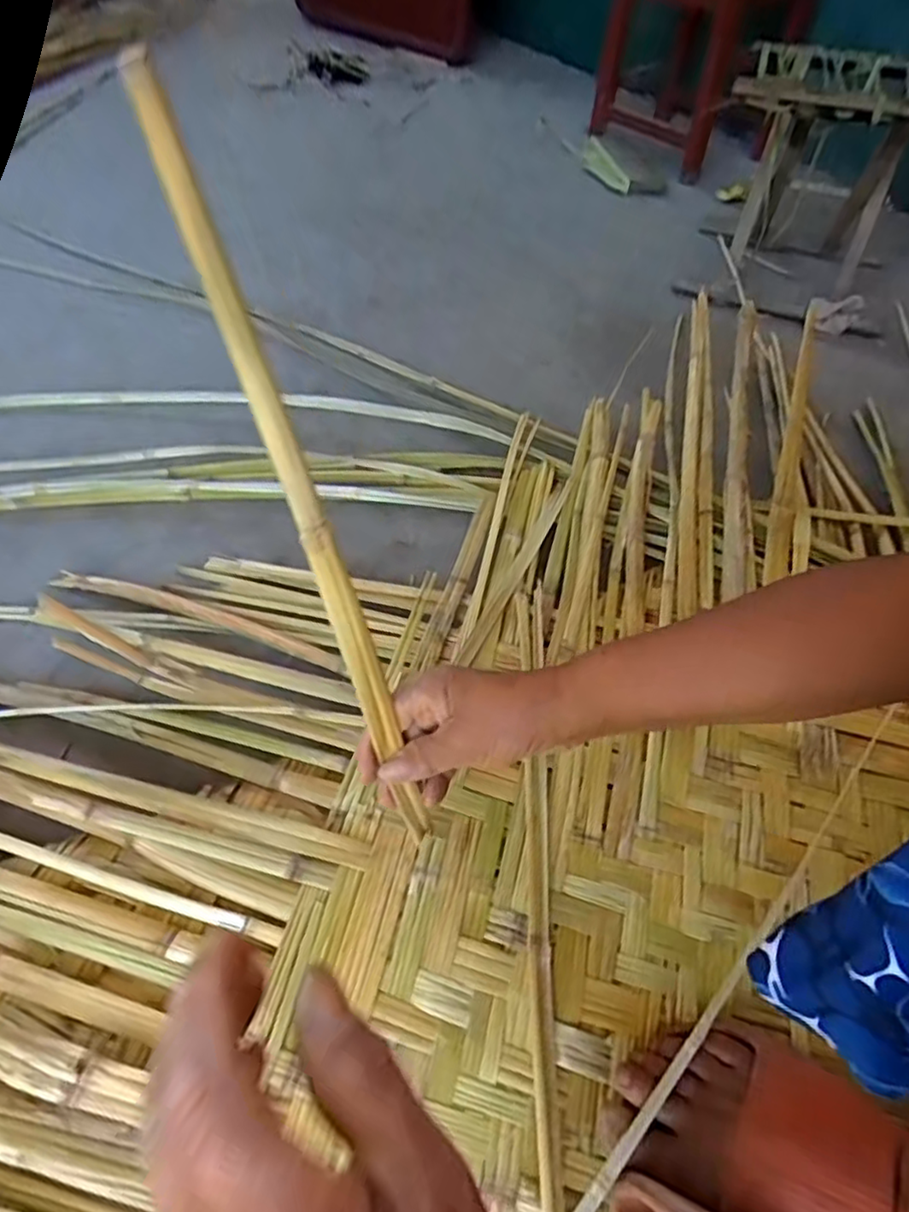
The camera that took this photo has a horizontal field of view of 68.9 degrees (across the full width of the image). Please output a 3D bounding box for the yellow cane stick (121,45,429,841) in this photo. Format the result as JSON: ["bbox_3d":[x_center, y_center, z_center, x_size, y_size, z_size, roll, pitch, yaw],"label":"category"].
[{"bbox_3d":[-0.070,-0.030,0.335,0.015,0.395,0.012,-28,29,-23],"label":"yellow cane stick"}]

